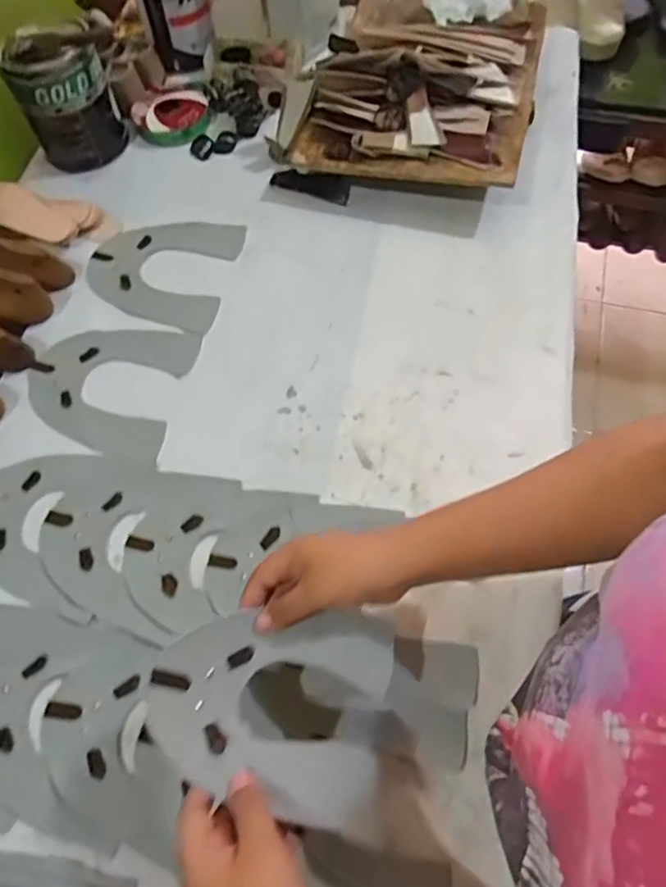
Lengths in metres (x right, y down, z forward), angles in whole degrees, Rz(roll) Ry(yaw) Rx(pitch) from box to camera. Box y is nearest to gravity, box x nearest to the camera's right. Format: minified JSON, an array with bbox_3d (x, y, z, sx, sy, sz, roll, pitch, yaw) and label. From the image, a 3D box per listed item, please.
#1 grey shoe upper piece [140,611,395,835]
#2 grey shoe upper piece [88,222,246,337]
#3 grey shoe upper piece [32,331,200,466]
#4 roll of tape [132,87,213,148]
[{"bbox_3d":[-0.040,0.168,0.390,0.149,0.040,0.126,10,65,7],"label":"grey shoe upper piece"},{"bbox_3d":[-0.194,-0.202,0.666,0.158,0.006,0.154,12,65,7],"label":"grey shoe upper piece"},{"bbox_3d":[-0.235,-0.060,0.599,0.162,0.005,0.150,10,65,7],"label":"grey shoe upper piece"},{"bbox_3d":[-0.211,-0.430,0.770,0.095,0.030,0.095,-1,64,2],"label":"roll of tape"}]

